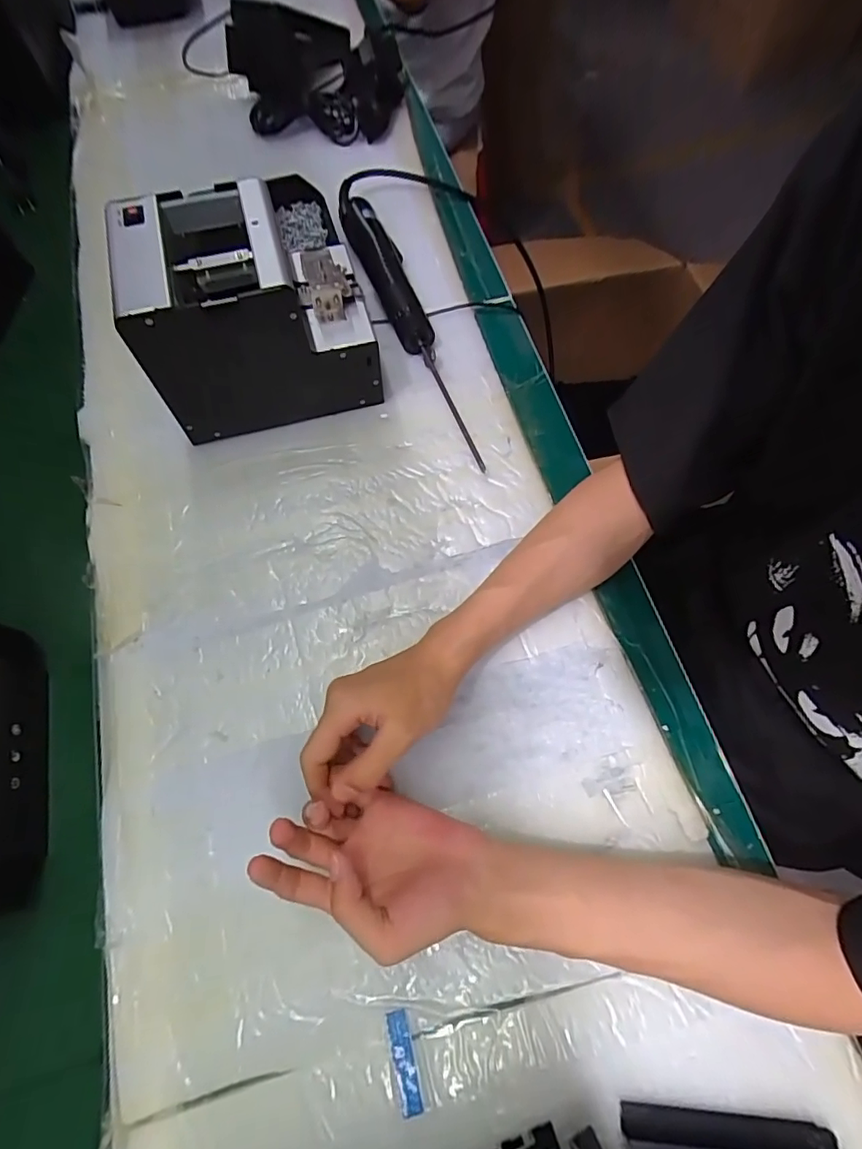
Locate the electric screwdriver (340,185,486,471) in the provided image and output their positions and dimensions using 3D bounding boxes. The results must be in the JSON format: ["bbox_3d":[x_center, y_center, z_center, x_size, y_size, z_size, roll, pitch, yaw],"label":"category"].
[{"bbox_3d":[-0.020,-0.254,0.523,0.043,0.043,0.357,-21,68,-7],"label":"electric screwdriver"}]

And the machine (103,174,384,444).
[{"bbox_3d":[-0.145,-0.219,0.453,0.173,0.145,0.119,-14,68,-4],"label":"machine"}]

